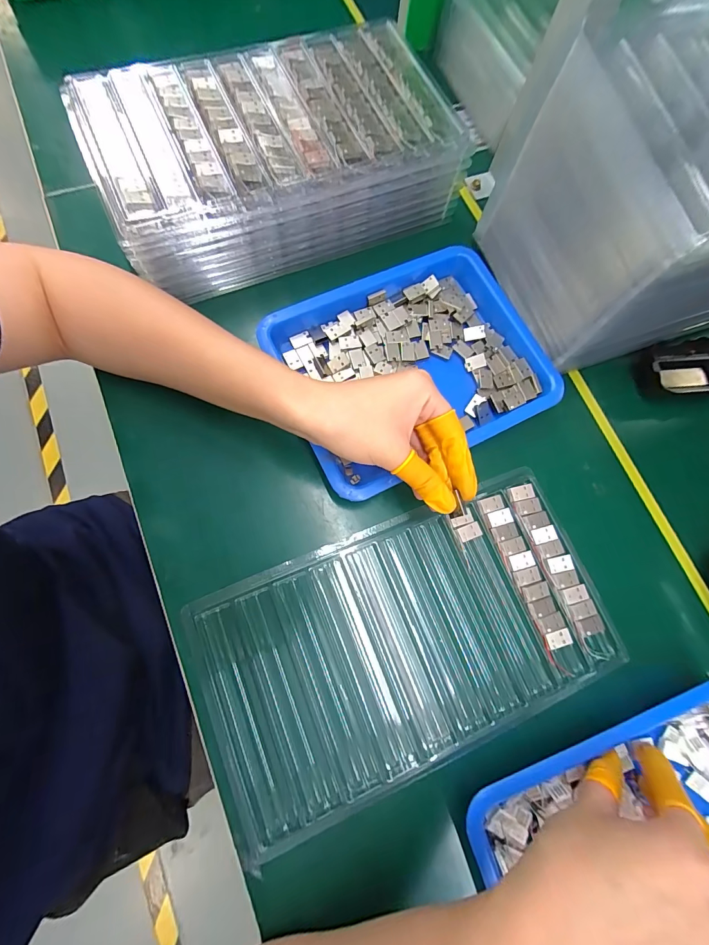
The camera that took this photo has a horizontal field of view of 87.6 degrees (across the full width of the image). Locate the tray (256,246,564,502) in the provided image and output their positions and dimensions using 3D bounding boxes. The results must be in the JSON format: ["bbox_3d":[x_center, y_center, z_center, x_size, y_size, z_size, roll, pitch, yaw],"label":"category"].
[{"bbox_3d":[0.053,-0.093,0.312,0.218,0.032,0.169,-25,78,-7],"label":"tray"}]

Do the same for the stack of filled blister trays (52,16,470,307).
[{"bbox_3d":[-0.060,-0.277,0.328,0.280,0.070,0.170,-21,77,-6],"label":"stack of filled blister trays"}]

